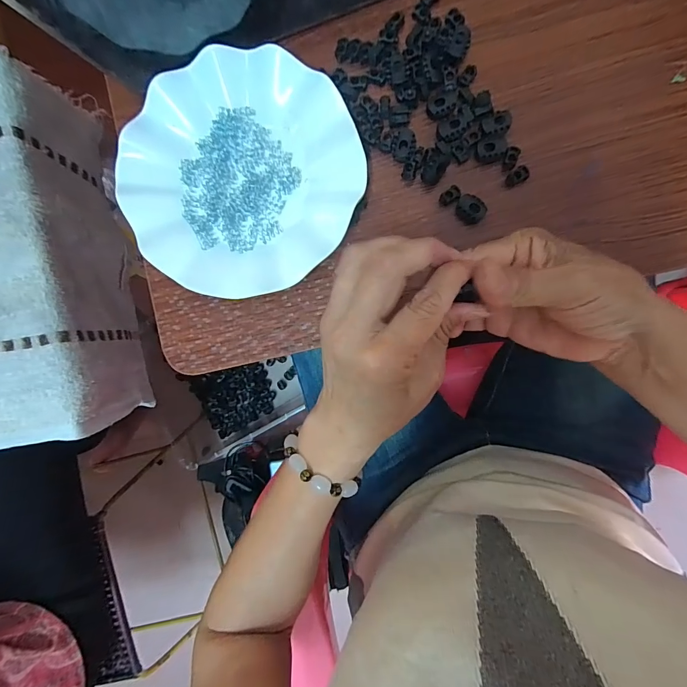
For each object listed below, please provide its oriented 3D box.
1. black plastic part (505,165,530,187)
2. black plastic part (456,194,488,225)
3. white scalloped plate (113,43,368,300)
[{"bbox_3d":[0.131,-0.126,0.280,0.016,0.008,0.011,-30,88,8],"label":"black plastic part"},{"bbox_3d":[0.097,-0.102,0.284,0.023,0.011,0.019,45,97,4],"label":"black plastic part"},{"bbox_3d":[-0.078,-0.128,0.293,0.179,0.034,0.176,0,92,8],"label":"white scalloped plate"}]

